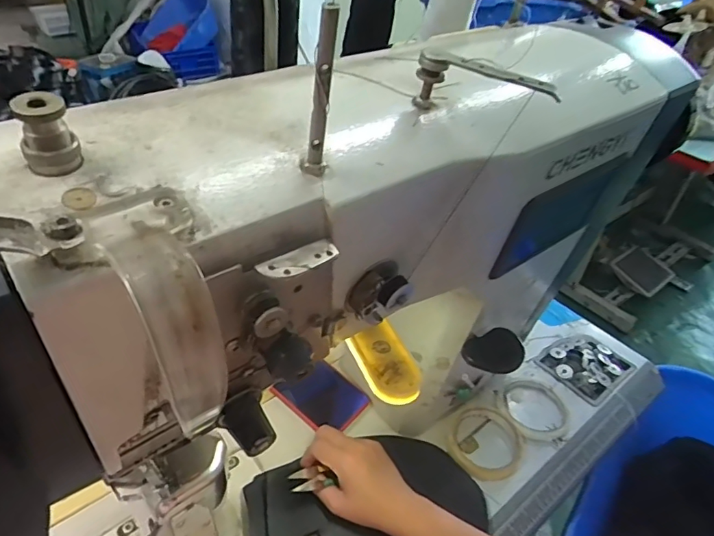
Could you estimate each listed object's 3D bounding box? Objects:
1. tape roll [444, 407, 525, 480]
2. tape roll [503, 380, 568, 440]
[{"bbox_3d":[0.155,0.209,0.605,0.088,0.011,0.094,4,39,-3],"label":"tape roll"},{"bbox_3d":[0.231,0.182,0.651,0.084,0.011,0.084,4,39,-3],"label":"tape roll"}]

